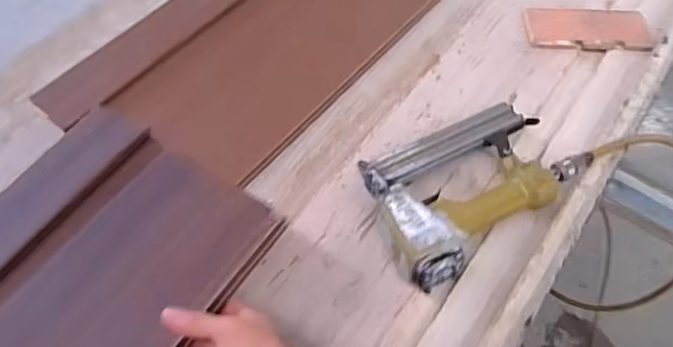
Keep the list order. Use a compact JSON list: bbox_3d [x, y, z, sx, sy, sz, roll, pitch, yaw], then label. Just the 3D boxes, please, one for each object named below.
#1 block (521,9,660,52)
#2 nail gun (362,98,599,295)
[{"bbox_3d":[0.362,-0.210,0.848,0.177,0.005,0.081,5,60,4],"label":"block"},{"bbox_3d":[0.153,0.008,0.671,0.255,0.069,0.170,-25,62,-17],"label":"nail gun"}]

